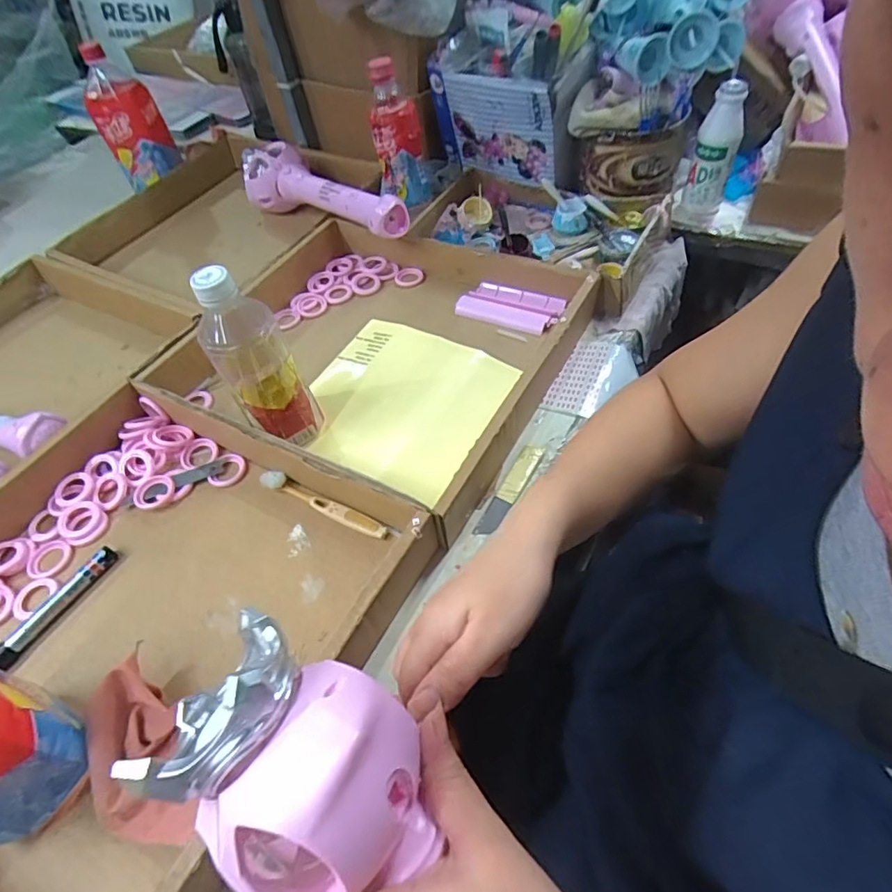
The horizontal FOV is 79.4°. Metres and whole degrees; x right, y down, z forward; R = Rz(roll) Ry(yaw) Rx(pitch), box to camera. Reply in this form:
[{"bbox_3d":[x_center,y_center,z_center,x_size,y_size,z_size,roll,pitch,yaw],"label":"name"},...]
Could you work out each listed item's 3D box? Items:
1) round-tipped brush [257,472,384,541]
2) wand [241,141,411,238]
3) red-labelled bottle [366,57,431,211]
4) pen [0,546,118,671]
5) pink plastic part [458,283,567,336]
[{"bbox_3d":[-0.112,0.052,0.484,0.137,0.015,0.015,21,57,22],"label":"round-tipped brush"},{"bbox_3d":[-0.180,-0.346,0.755,0.359,0.088,0.072,33,62,28],"label":"wand"},{"bbox_3d":[-0.062,-0.406,0.699,0.069,0.158,0.065,-8,51,1],"label":"red-labelled bottle"},{"bbox_3d":[-0.323,0.131,0.446,0.019,0.014,0.111,21,57,22],"label":"pen"},{"bbox_3d":[0.075,-0.165,0.635,0.119,0.012,0.059,20,57,21],"label":"pink plastic part"}]

